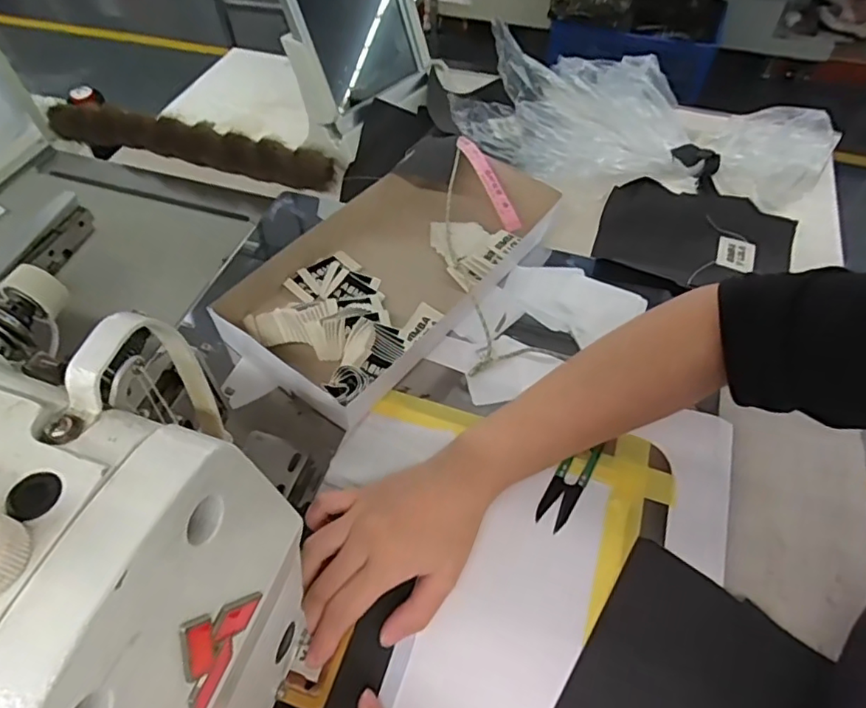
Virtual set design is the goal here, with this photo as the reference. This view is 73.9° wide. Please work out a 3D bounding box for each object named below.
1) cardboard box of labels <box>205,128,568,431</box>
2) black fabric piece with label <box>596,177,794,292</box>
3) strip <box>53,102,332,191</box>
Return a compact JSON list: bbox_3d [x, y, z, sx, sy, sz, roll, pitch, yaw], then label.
[{"bbox_3d":[-0.042,-0.082,0.527,0.178,0.043,0.333,30,59,21],"label":"cardboard box of labels"},{"bbox_3d":[0.263,-0.119,0.578,0.179,0.016,0.163,23,56,13],"label":"black fabric piece with label"},{"bbox_3d":[-0.296,-0.250,0.678,0.387,0.035,0.040,17,55,13],"label":"strip"}]

